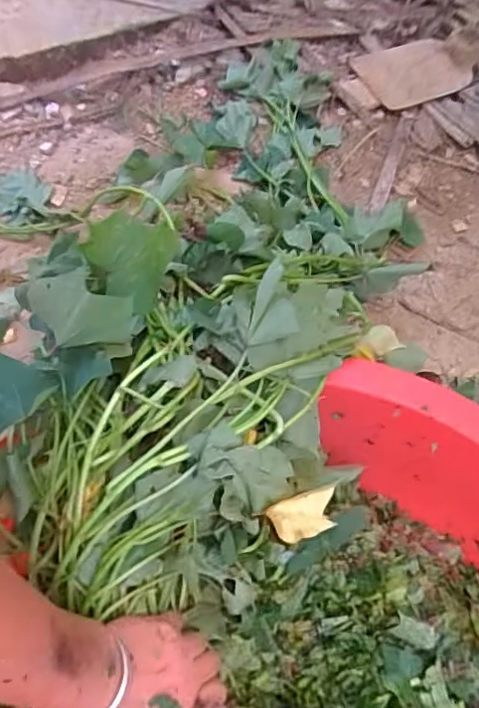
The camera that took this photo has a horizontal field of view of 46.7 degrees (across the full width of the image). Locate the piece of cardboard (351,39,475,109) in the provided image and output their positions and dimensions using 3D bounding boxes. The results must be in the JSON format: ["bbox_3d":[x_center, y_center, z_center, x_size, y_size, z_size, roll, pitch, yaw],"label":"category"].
[{"bbox_3d":[0.300,-0.502,0.981,0.184,0.028,0.139,-20,62,-11],"label":"piece of cardboard"}]

